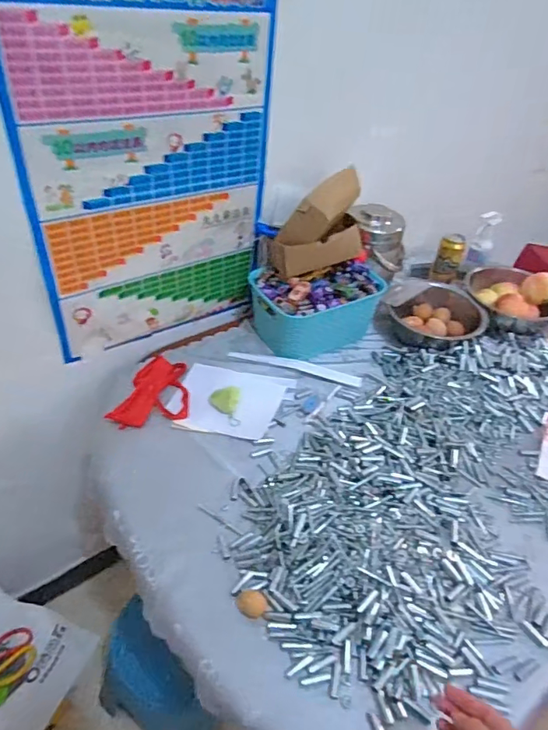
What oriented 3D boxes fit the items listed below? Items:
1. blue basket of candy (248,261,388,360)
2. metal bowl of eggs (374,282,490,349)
[{"bbox_3d":[0.096,-0.144,1.113,0.276,0.155,0.178,-17,46,-23],"label":"blue basket of candy"},{"bbox_3d":[0.378,-0.118,1.142,0.204,0.119,0.208,3,42,-3],"label":"metal bowl of eggs"}]

